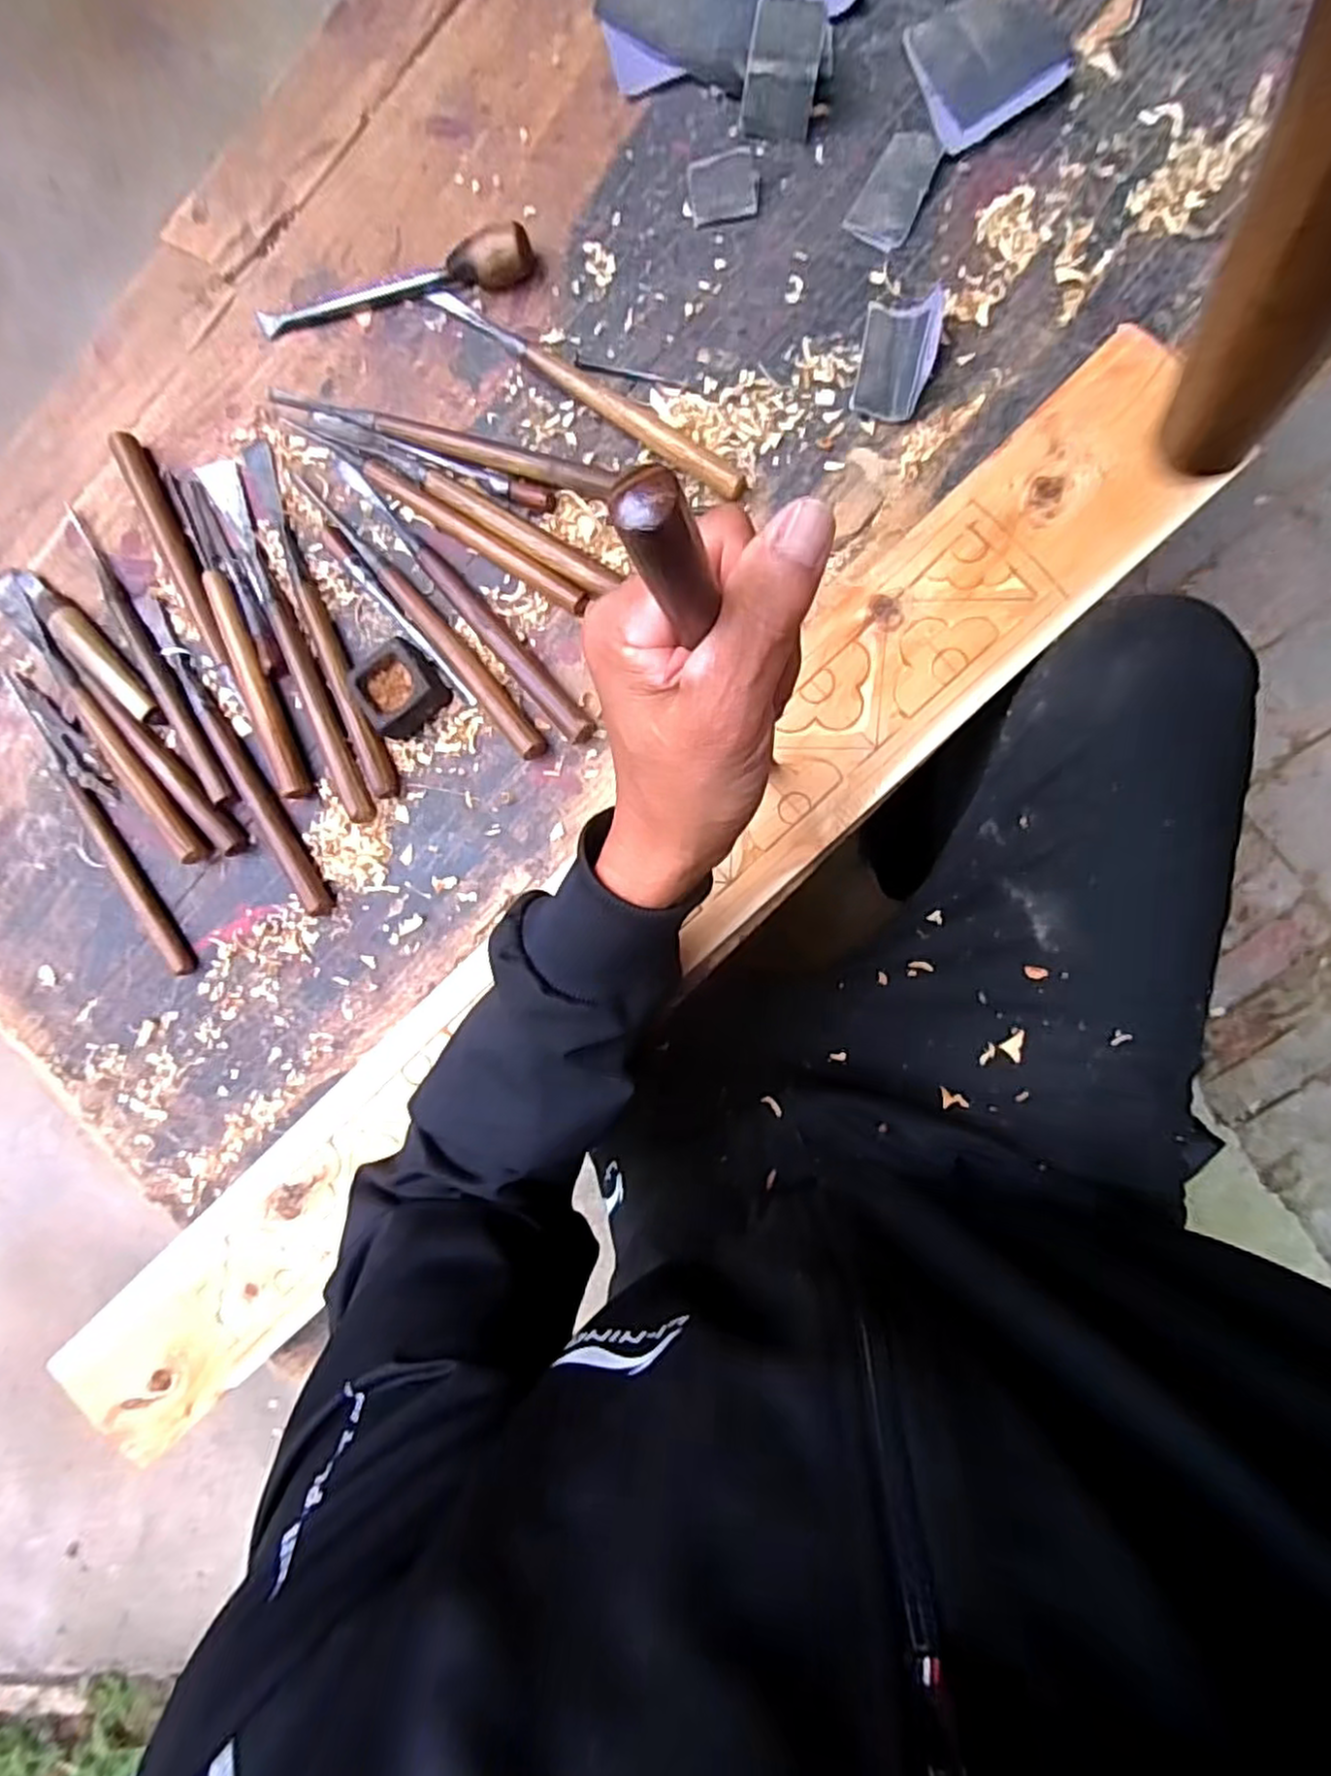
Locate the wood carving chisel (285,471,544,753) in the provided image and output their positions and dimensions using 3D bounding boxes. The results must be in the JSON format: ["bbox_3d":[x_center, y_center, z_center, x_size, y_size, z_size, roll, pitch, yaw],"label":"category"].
[{"bbox_3d":[-0.158,-0.178,0.466,0.020,0.019,0.246,-41,86,7],"label":"wood carving chisel"}]

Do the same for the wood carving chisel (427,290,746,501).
[{"bbox_3d":[-0.051,-0.305,0.446,0.234,0.018,0.019,34,96,5],"label":"wood carving chisel"}]

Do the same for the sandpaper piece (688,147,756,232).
[{"bbox_3d":[0.035,-0.419,0.435,0.038,0.012,0.032,-4,91,8],"label":"sandpaper piece"}]

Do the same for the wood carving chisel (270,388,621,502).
[{"bbox_3d":[-0.146,-0.284,0.461,0.241,0.016,0.020,18,94,7],"label":"wood carving chisel"}]

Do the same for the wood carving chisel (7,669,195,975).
[{"bbox_3d":[-0.401,-0.048,0.518,0.027,0.012,0.250,-30,88,7],"label":"wood carving chisel"}]

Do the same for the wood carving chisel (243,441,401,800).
[{"bbox_3d":[-0.229,-0.178,0.474,0.022,0.017,0.250,-23,89,8],"label":"wood carving chisel"}]

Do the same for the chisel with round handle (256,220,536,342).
[{"bbox_3d":[-0.176,-0.383,0.459,0.188,0.028,0.028,-4,91,8],"label":"chisel with round handle"}]

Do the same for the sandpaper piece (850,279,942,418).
[{"bbox_3d":[0.133,-0.308,0.415,0.040,0.020,0.070,11,93,7],"label":"sandpaper piece"}]

